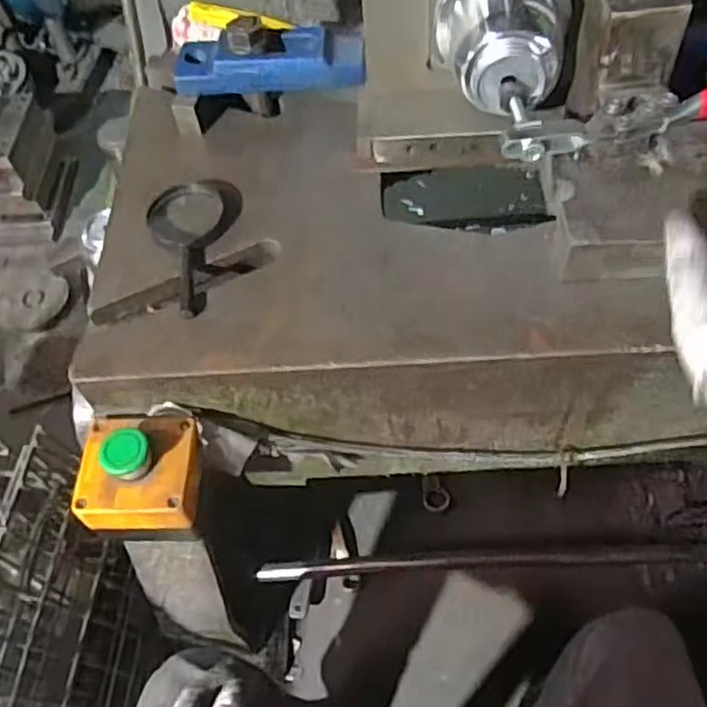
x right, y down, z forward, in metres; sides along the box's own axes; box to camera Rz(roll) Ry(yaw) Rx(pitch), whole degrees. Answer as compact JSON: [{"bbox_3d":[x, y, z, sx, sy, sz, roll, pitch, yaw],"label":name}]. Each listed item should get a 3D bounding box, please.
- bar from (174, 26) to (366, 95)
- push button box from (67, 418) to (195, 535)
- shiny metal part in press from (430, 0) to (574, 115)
[{"bbox_3d":[-0.072,-0.252,0.588,0.160,0.032,0.054,-6,58,1],"label":"bar"},{"bbox_3d":[-0.152,0.084,0.487,0.081,0.058,0.087,0,58,5],"label":"push button box"},{"bbox_3d":[0.097,-0.227,0.462,0.096,0.059,0.120,9,59,11],"label":"shiny metal part in press"}]

